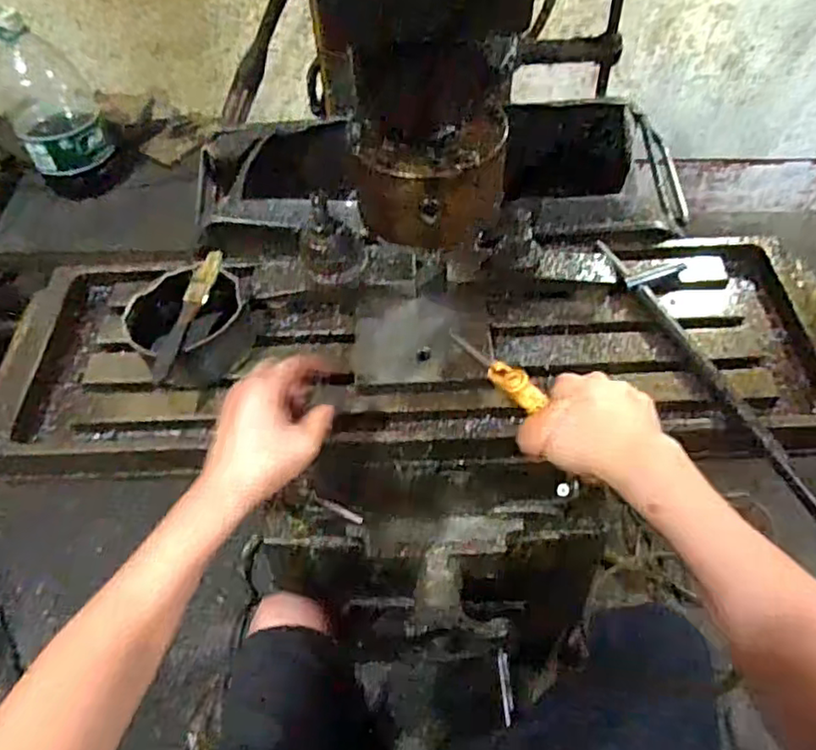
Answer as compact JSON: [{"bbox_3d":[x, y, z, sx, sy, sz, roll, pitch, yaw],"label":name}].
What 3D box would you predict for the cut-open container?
[{"bbox_3d":[-0.208,-0.046,0.615,0.102,0.065,0.123,29,60,21],"label":"cut-open container"}]

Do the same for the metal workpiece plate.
[{"bbox_3d":[0.015,-0.034,0.606,0.127,0.022,0.095,-2,54,1],"label":"metal workpiece plate"}]

